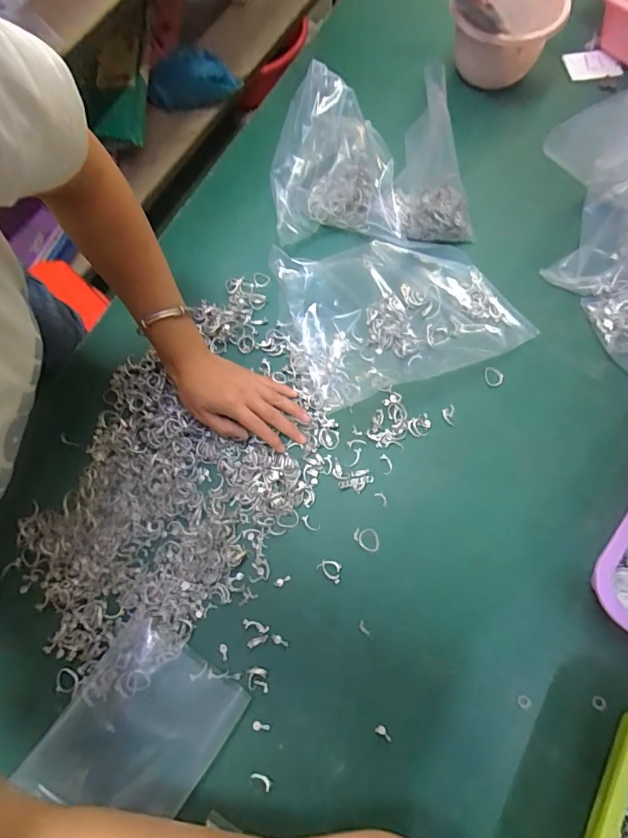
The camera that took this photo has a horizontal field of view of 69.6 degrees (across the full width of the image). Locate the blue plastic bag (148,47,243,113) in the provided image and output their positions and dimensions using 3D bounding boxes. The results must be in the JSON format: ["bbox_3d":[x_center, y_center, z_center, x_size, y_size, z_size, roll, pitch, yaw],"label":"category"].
[{"bbox_3d":[-0.368,-0.988,1.320,0.303,0.119,0.150,15,74,25],"label":"blue plastic bag"}]

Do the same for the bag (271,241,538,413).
[{"bbox_3d":[0.101,-0.131,0.538,0.268,0.031,0.194,-12,73,-2],"label":"bag"}]

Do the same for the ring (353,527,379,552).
[{"bbox_3d":[0.054,0.125,0.468,0.027,0.004,0.023,4,74,3],"label":"ring"}]

